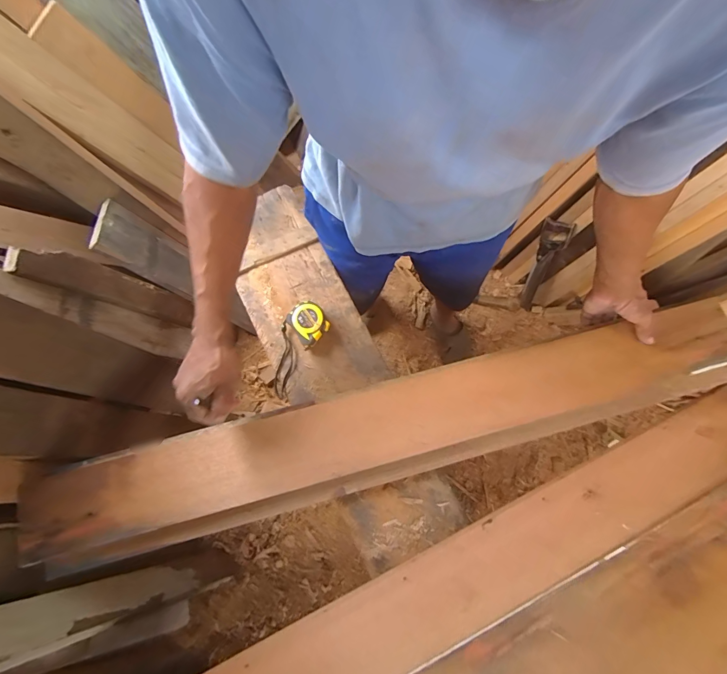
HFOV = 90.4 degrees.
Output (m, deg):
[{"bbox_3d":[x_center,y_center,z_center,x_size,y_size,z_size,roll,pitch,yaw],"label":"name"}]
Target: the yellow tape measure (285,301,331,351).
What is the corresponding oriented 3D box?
[{"bbox_3d":[-0.101,-0.024,0.661,0.068,0.040,0.081,-37,80,-10],"label":"yellow tape measure"}]

